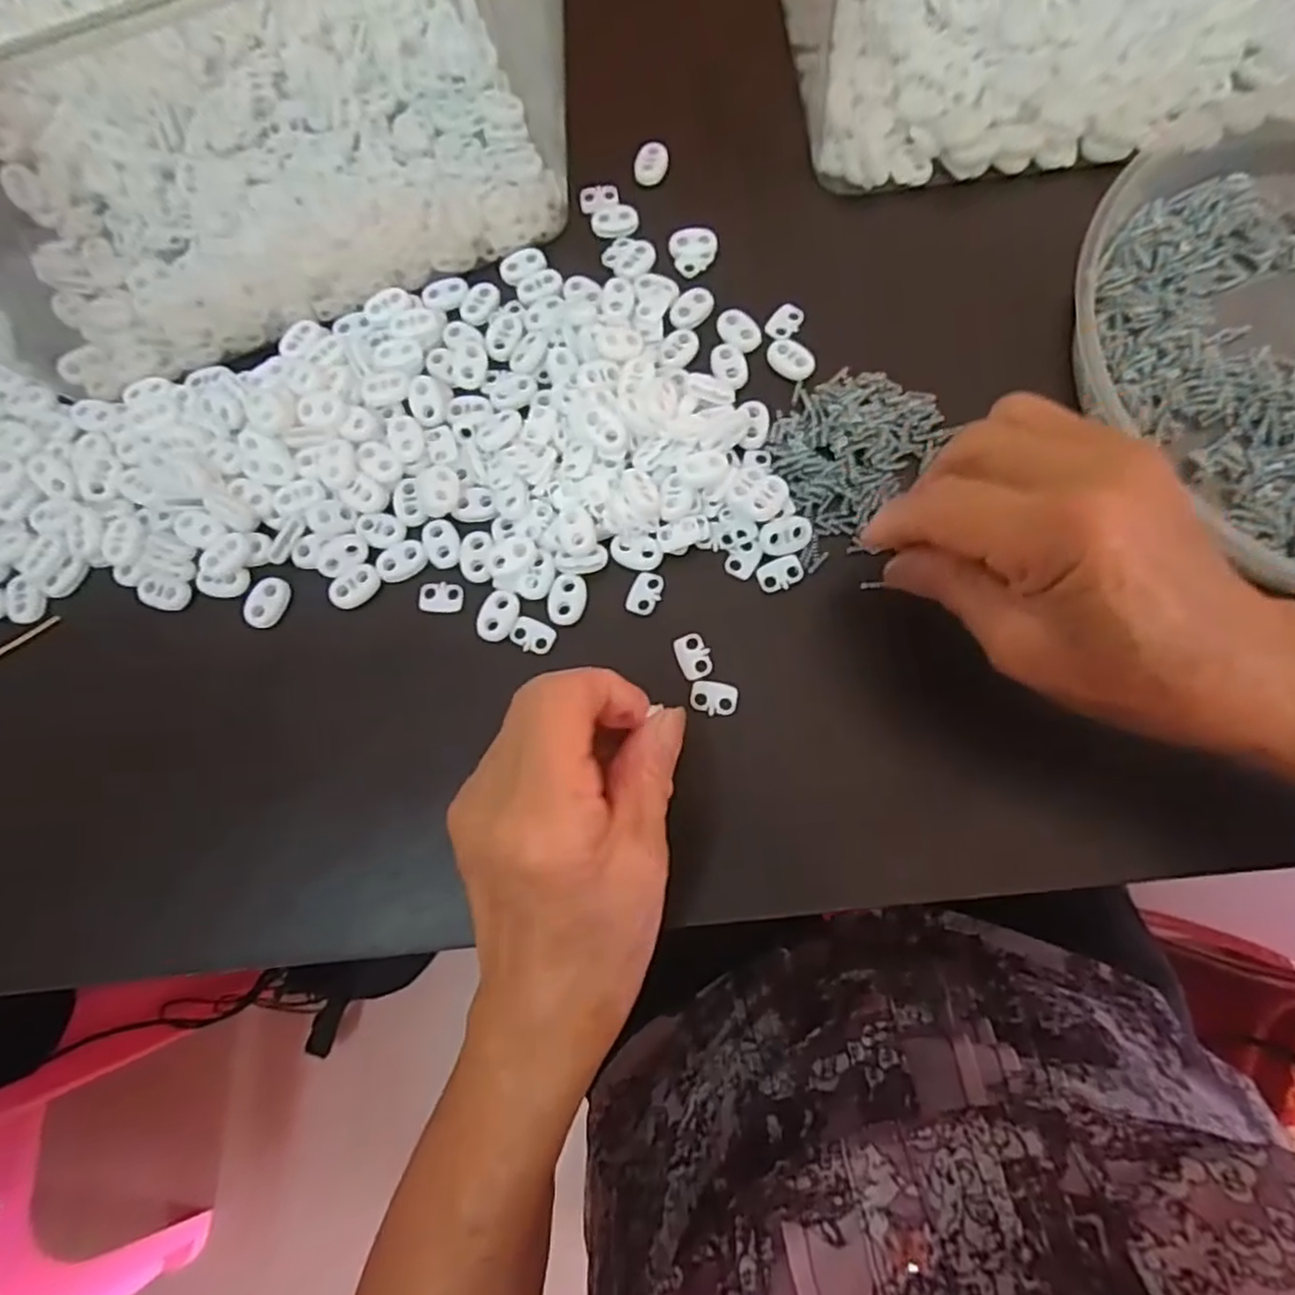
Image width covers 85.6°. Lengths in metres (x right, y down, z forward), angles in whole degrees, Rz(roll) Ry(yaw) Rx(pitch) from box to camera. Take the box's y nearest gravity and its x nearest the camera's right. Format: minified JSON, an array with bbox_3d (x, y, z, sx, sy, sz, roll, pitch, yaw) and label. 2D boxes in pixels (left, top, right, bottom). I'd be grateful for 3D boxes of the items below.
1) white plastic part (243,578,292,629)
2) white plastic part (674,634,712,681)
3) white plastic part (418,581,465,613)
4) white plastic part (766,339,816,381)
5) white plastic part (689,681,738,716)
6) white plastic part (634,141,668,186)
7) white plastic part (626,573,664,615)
[{"bbox_3d":[-0.165,-0.019,0.303,0.015,0.006,0.023,14,77,6],"label":"white plastic part"},{"bbox_3d":[0.019,0.004,0.288,0.013,0.004,0.019,-17,76,-1],"label":"white plastic part"},{"bbox_3d":[-0.089,-0.022,0.300,0.019,0.004,0.014,0,76,3],"label":"white plastic part"},{"bbox_3d":[0.065,-0.132,0.319,0.016,0.004,0.023,-36,77,-6],"label":"white plastic part"},{"bbox_3d":[0.027,0.020,0.283,0.019,0.004,0.013,4,77,4],"label":"white plastic part"},{"bbox_3d":[0.002,-0.243,0.351,0.016,0.004,0.021,9,90,-6],"label":"white plastic part"},{"bbox_3d":[-0.001,-0.023,0.295,0.014,0.004,0.018,16,78,7],"label":"white plastic part"}]

